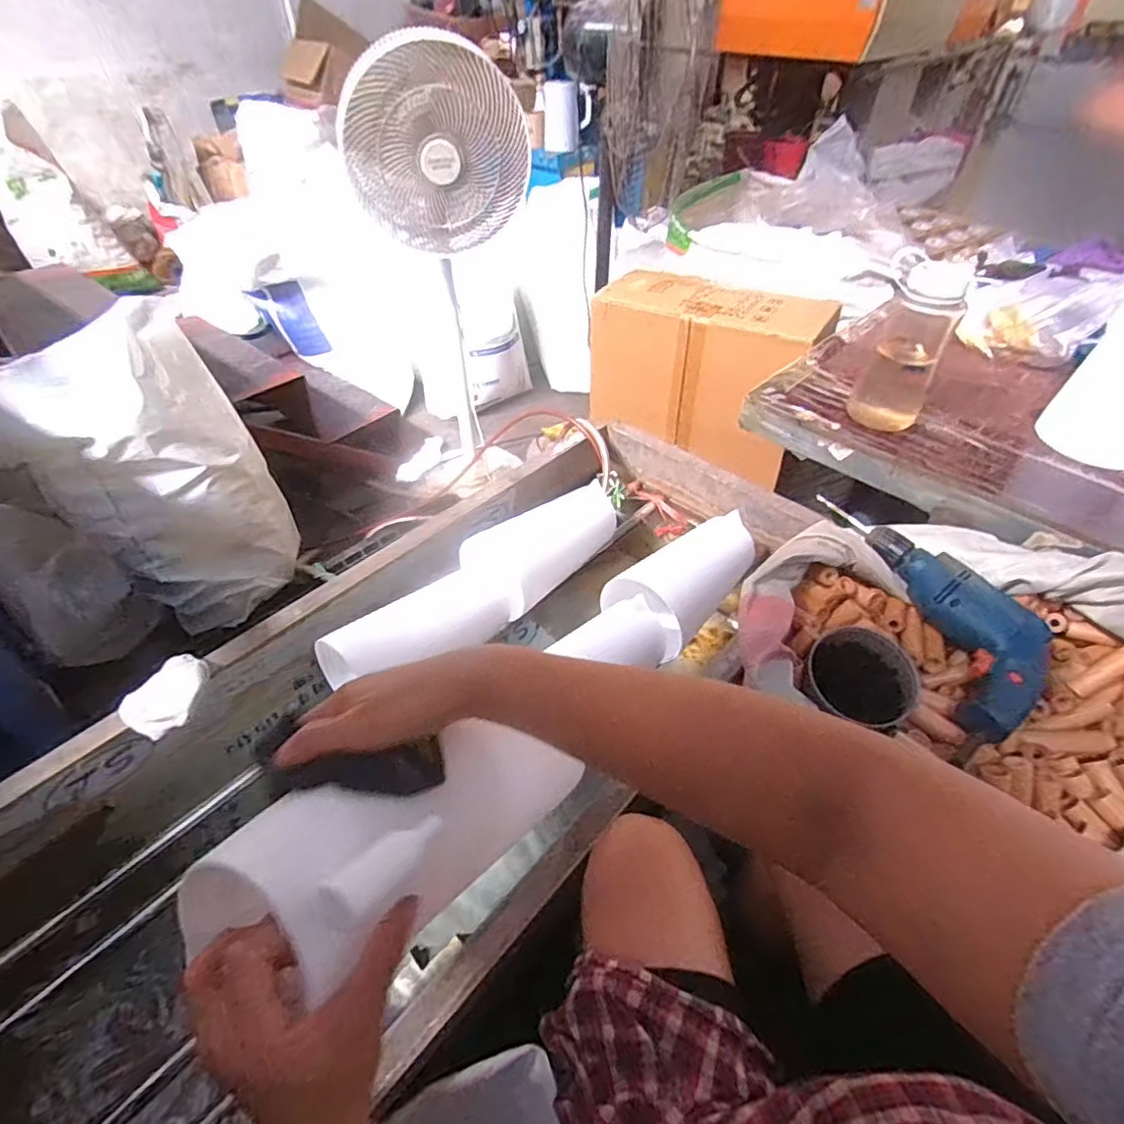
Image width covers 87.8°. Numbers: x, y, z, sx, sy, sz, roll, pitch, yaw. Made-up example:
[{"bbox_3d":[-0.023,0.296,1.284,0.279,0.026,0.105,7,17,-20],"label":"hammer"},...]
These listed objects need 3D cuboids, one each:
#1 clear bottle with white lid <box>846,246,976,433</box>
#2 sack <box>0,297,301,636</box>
[{"bbox_3d":[0.473,-0.302,0.796,0.098,0.211,0.099,24,49,21],"label":"clear bottle with white lid"},{"bbox_3d":[-0.746,-0.151,1.090,0.175,0.555,0.407,10,48,39],"label":"sack"}]

